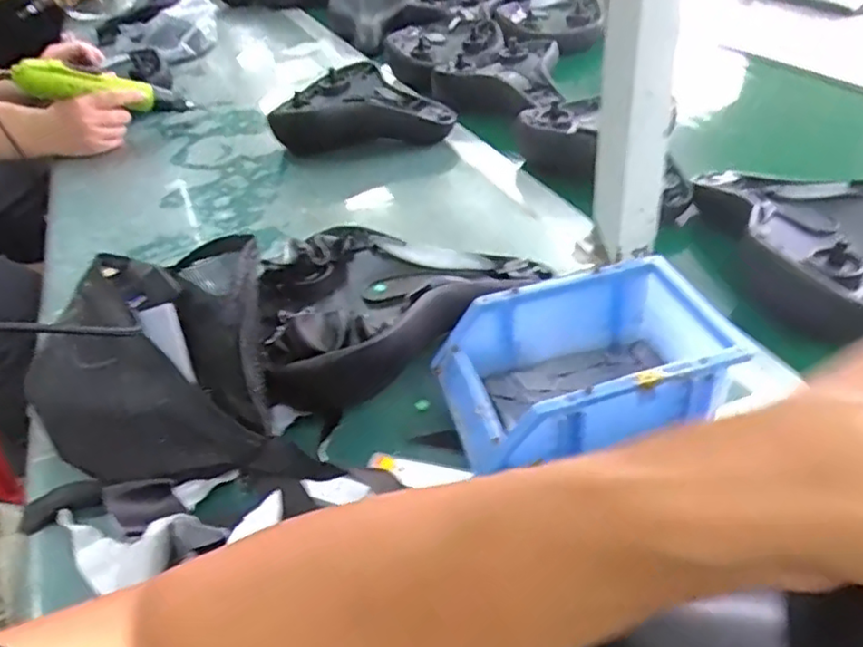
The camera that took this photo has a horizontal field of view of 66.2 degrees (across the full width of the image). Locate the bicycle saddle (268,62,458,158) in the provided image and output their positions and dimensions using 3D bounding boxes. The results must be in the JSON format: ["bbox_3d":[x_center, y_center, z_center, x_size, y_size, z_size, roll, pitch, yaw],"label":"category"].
[{"bbox_3d":[-0.104,-0.297,0.918,0.233,0.060,0.207,-12,40,-6],"label":"bicycle saddle"}]

